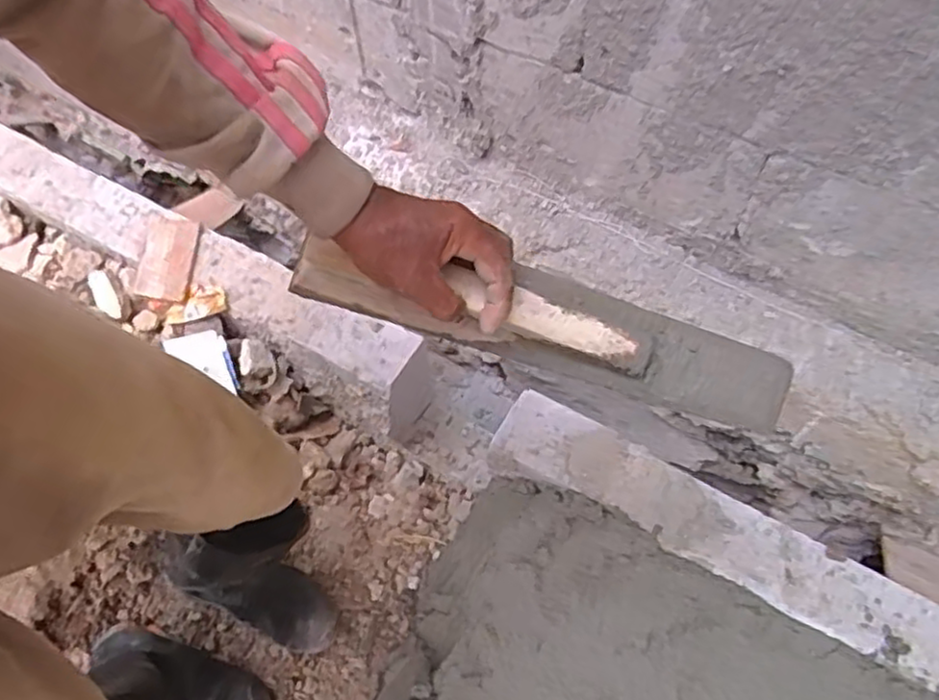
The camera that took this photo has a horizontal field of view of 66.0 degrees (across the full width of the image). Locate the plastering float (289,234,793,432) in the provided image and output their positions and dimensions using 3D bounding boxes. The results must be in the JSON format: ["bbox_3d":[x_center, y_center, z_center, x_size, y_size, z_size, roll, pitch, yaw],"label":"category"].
[{"bbox_3d":[0.052,-0.025,0.557,0.387,0.072,0.067,15,64,1],"label":"plastering float"}]

